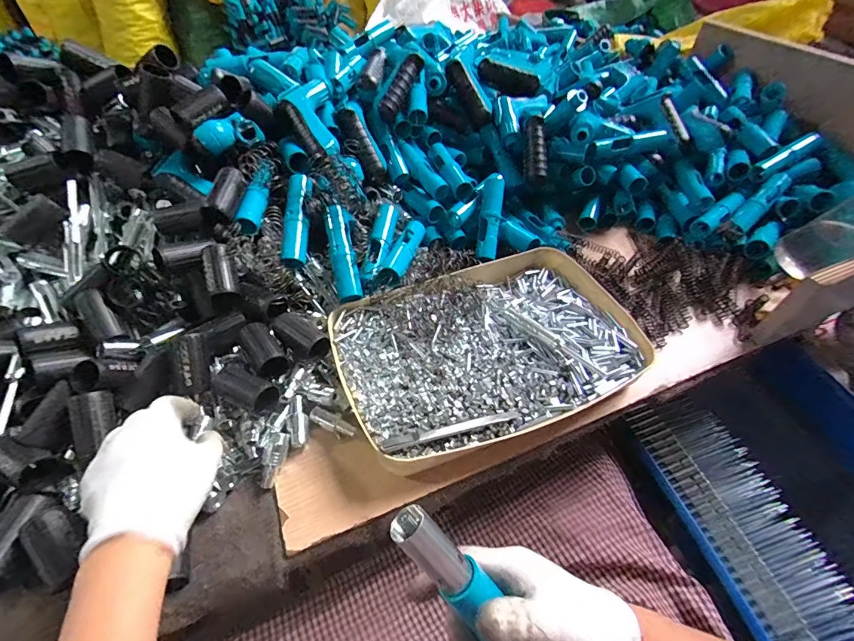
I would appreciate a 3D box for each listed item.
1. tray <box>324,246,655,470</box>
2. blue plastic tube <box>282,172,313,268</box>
[{"bbox_3d":[0.072,0.026,0.467,0.340,0.042,0.237,-20,52,-17],"label":"tray"},{"bbox_3d":[-0.161,-0.128,0.489,0.030,0.024,0.117,1,80,0],"label":"blue plastic tube"}]

